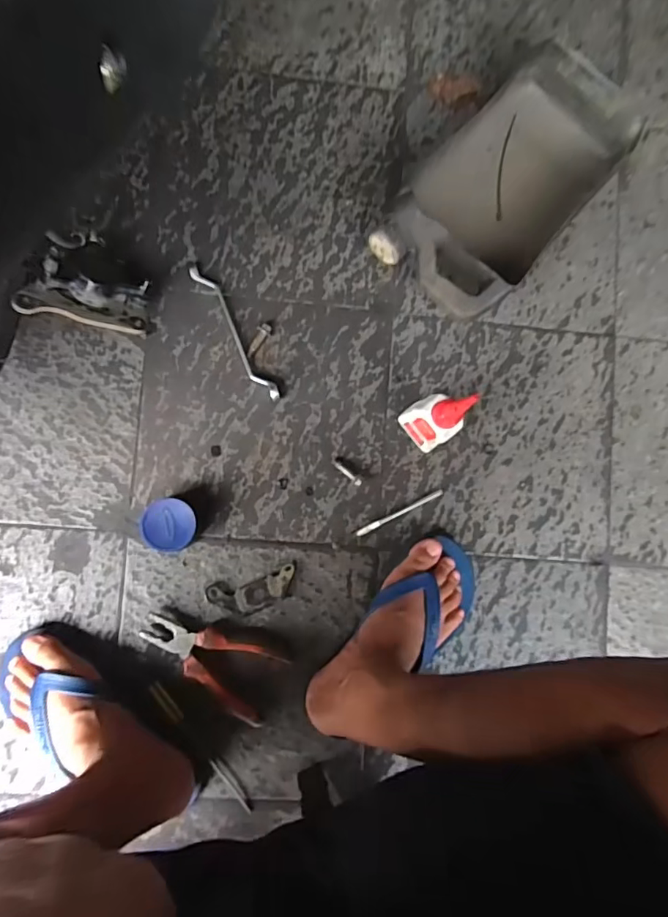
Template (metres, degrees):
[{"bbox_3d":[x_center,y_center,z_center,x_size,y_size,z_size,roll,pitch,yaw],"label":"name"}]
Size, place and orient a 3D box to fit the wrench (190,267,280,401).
[{"bbox_3d":[-0.121,-0.153,0.614,0.022,0.014,0.192,-30,87,-8],"label":"wrench"}]

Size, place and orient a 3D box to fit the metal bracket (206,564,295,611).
[{"bbox_3d":[-0.097,0.159,0.601,0.103,0.008,0.039,-13,85,-7],"label":"metal bracket"}]

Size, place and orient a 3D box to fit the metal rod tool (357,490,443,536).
[{"bbox_3d":[0.083,0.067,0.627,0.119,0.004,0.009,-26,87,-7],"label":"metal rod tool"}]

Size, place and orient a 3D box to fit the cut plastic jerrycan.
[{"bbox_3d":[0.202,-0.333,0.620,0.178,0.088,0.348,41,82,0],"label":"cut plastic jerrycan"}]

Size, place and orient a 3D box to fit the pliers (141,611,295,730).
[{"bbox_3d":[-0.142,0.231,0.586,0.170,0.019,0.080,33,82,-1],"label":"pliers"}]

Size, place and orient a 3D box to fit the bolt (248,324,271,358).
[{"bbox_3d":[-0.092,-0.144,0.619,0.015,0.016,0.044,29,82,-2],"label":"bolt"}]

